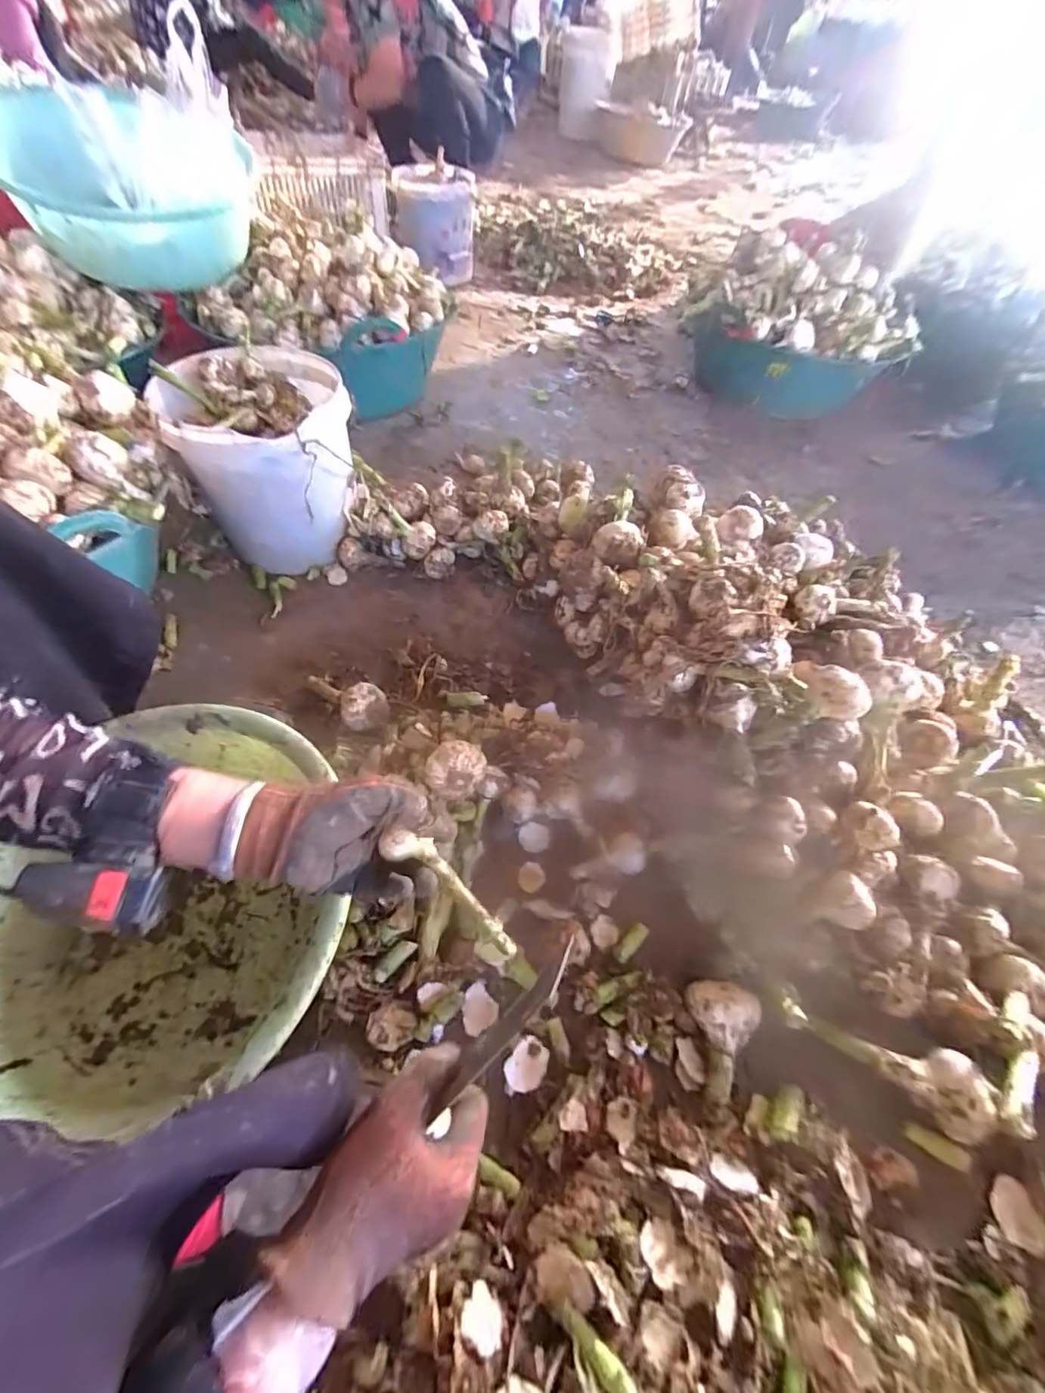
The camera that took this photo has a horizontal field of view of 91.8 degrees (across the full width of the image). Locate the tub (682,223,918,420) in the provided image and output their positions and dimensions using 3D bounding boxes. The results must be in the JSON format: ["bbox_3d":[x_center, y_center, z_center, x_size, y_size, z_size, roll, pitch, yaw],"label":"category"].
[{"bbox_3d":[0.633,-0.864,1.169,0.400,0.219,0.437,1,56,-2],"label":"tub"}]

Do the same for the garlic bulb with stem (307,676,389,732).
[{"bbox_3d":[-0.234,0.000,0.653,0.135,0.048,0.057,19,56,28],"label":"garlic bulb with stem"}]

